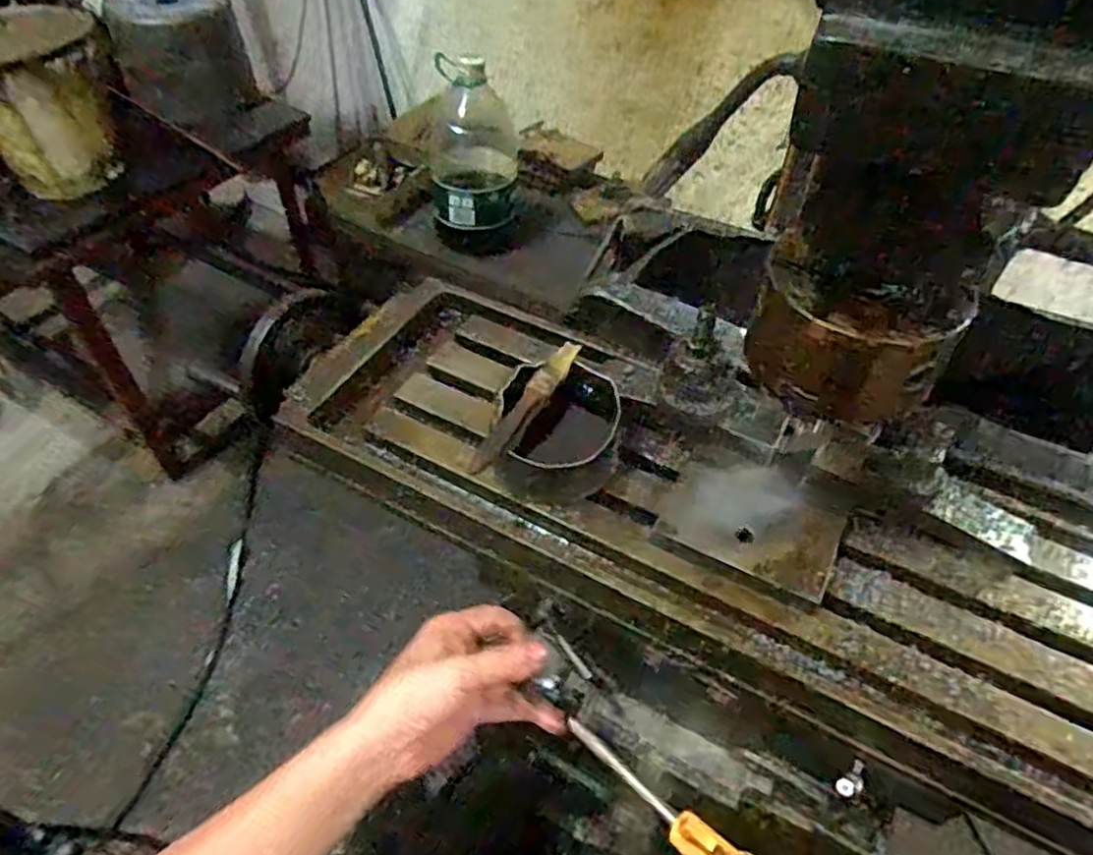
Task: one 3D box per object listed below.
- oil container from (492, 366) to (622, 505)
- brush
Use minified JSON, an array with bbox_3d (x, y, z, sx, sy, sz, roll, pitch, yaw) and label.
[{"bbox_3d":[0.010,0.000,0.595,0.100,0.061,0.113,11,50,7],"label":"oil container"},{"bbox_3d":[-0.014,-0.017,0.562,0.019,0.021,0.139,25,53,18],"label":"brush"}]

